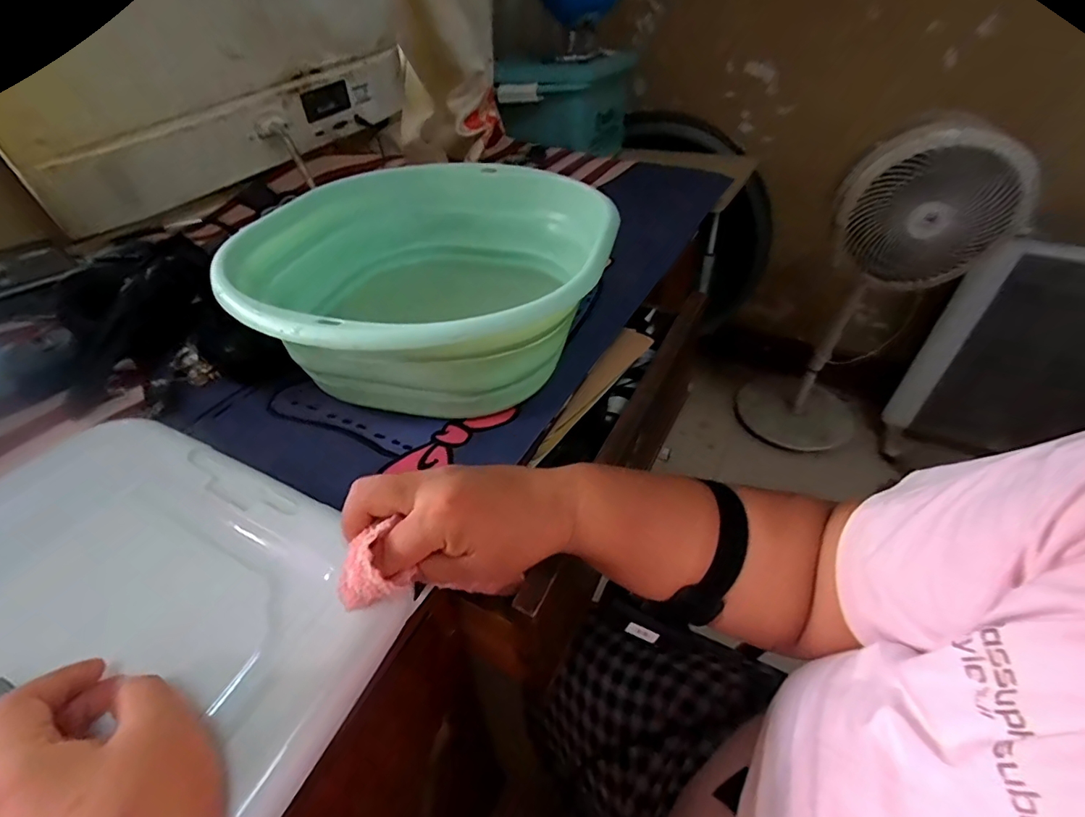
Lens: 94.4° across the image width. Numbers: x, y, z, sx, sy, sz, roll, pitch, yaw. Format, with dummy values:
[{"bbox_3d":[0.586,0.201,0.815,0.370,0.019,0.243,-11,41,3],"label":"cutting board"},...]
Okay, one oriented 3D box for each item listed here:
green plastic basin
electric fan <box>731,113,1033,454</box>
[{"bbox_3d":[-0.108,-0.126,0.508,0.328,0.135,0.328,-1,42,0],"label":"green plastic basin"},{"bbox_3d":[0.776,-0.230,1.230,0.374,0.865,0.404,18,45,20],"label":"electric fan"}]

